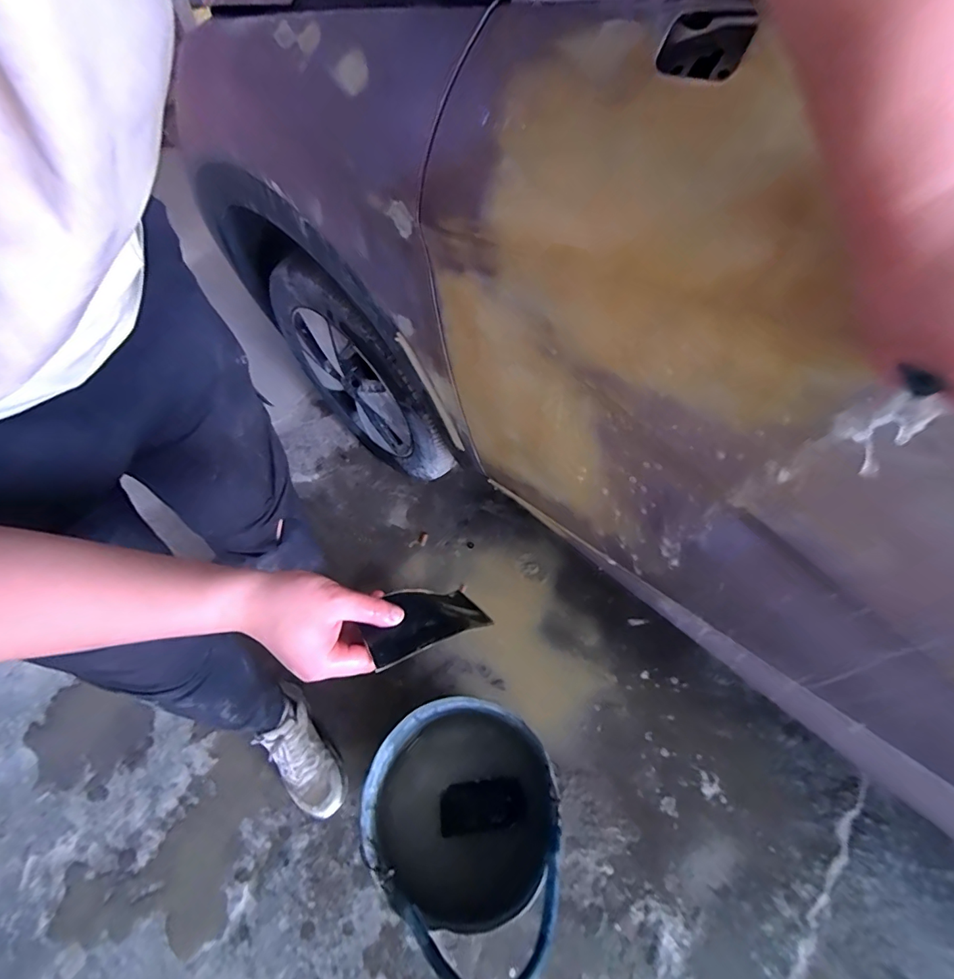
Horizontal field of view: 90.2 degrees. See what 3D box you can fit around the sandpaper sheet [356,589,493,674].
[{"bbox_3d":[-0.050,0.119,0.438,0.109,0.021,0.064,-14,41,-26],"label":"sandpaper sheet"}]

